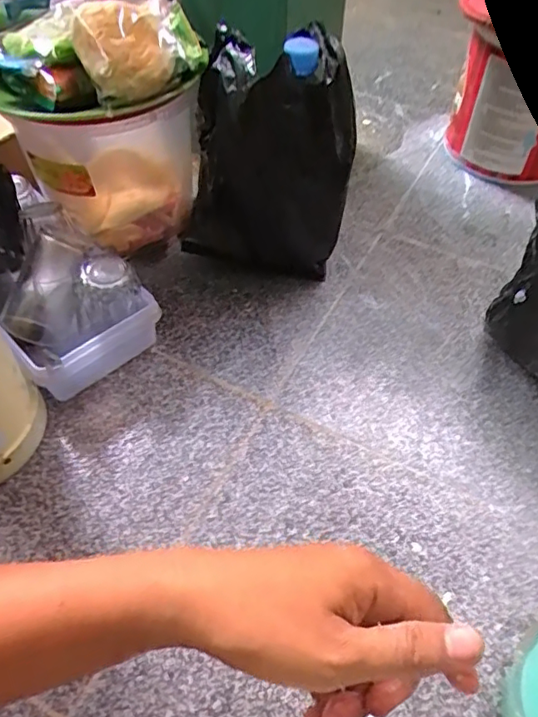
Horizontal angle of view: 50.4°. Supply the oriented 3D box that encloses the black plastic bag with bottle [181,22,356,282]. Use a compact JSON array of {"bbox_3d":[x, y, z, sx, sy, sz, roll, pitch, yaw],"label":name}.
[{"bbox_3d":[-0.004,-0.198,0.604,0.166,0.243,0.104,-2,52,-1],"label":"black plastic bag with bottle"}]

